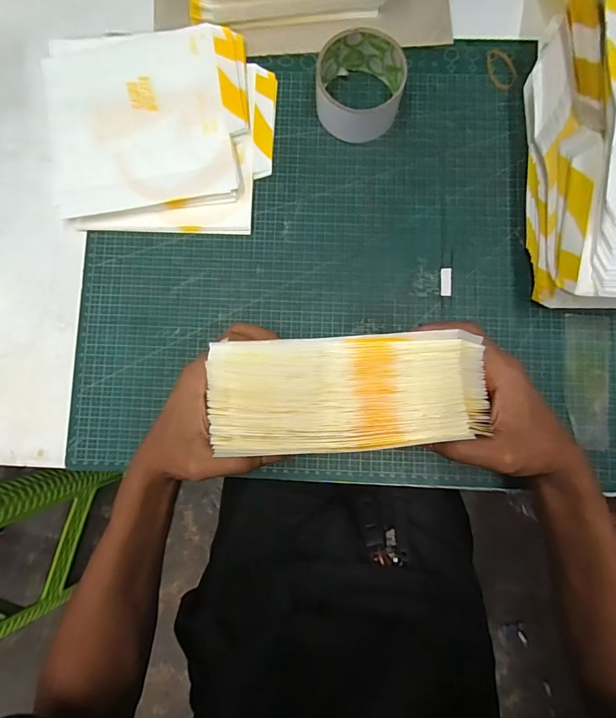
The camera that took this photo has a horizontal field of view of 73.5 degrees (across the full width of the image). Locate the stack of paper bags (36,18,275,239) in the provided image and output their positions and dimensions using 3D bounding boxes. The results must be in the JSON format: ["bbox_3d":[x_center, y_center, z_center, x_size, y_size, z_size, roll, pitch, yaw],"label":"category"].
[{"bbox_3d":[-0.146,-0.227,0.410,0.216,0.027,0.200,2,85,1],"label":"stack of paper bags"}]

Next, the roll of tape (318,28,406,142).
[{"bbox_3d":[0.050,-0.259,0.393,0.079,0.043,0.079,0,85,1],"label":"roll of tape"}]

